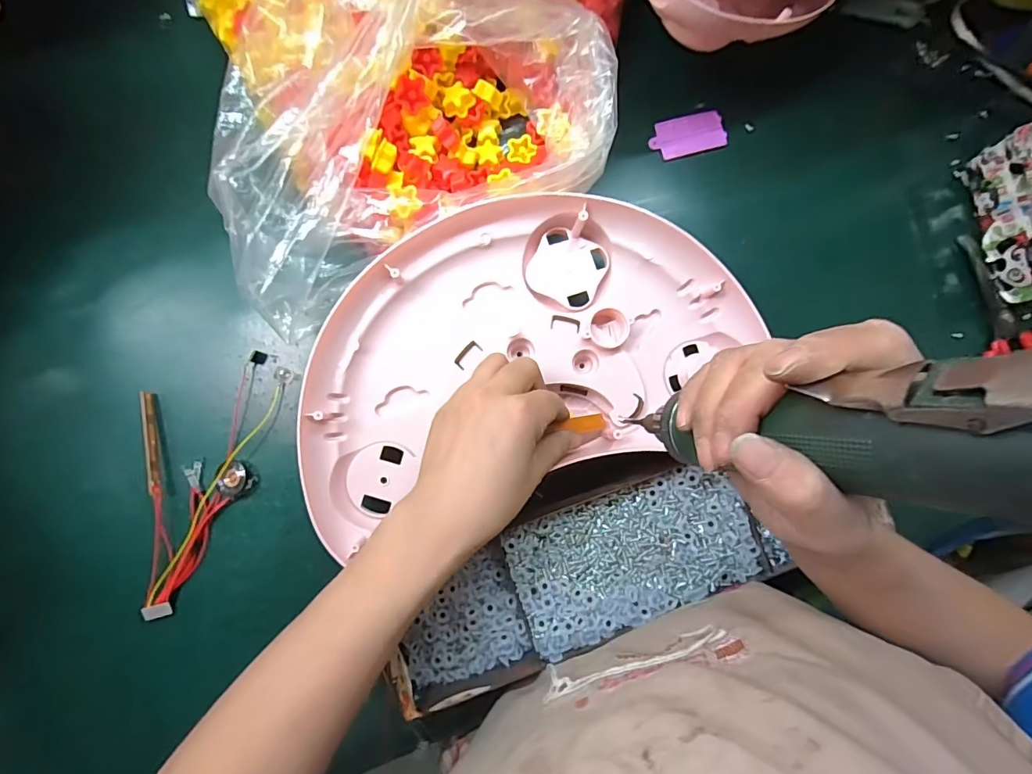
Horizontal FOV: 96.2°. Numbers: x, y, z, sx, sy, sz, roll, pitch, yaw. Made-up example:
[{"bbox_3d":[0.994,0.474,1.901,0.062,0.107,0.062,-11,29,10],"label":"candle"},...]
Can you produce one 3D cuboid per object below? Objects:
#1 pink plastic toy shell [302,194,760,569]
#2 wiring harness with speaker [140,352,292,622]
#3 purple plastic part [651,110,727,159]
[{"bbox_3d":[0.004,-0.030,0.346,0.330,0.045,0.206,-16,85,-5],"label":"pink plastic toy shell"},{"bbox_3d":[-0.257,0.069,0.363,0.097,0.015,0.209,17,84,-2],"label":"wiring harness with speaker"},{"bbox_3d":[0.152,-0.225,0.412,0.067,0.007,0.036,-15,85,-5],"label":"purple plastic part"}]

